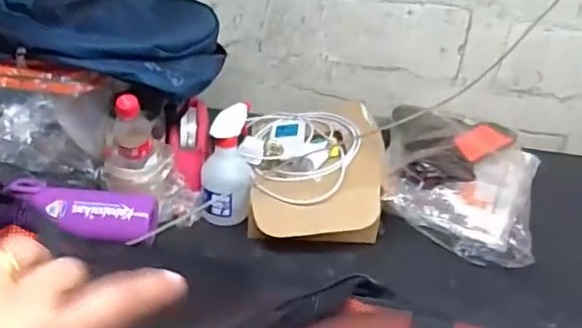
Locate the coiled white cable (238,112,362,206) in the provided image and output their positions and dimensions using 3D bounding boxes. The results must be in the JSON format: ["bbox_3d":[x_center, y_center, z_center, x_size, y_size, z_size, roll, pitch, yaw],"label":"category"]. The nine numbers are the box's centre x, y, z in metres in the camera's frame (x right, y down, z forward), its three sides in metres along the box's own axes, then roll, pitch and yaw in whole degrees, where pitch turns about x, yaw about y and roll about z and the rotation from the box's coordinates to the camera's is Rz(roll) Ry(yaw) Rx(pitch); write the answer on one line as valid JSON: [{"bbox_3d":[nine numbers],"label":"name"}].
[{"bbox_3d":[0.014,-0.027,0.975,0.192,0.044,0.276,6,31,0],"label":"coiled white cable"}]

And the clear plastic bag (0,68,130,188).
[{"bbox_3d":[-0.396,-0.057,0.902,0.242,0.185,0.115,3,31,-3],"label":"clear plastic bag"}]

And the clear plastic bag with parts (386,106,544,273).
[{"bbox_3d":[0.300,-0.002,1.032,0.279,0.120,0.393,15,33,16],"label":"clear plastic bag with parts"}]

